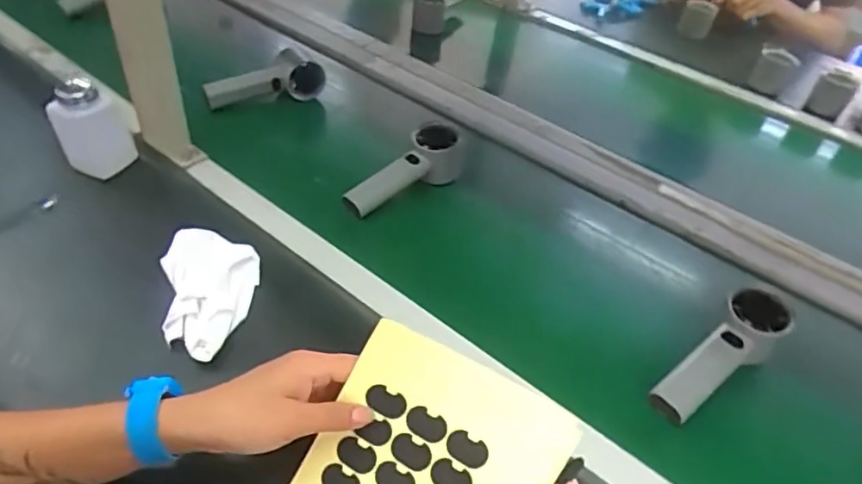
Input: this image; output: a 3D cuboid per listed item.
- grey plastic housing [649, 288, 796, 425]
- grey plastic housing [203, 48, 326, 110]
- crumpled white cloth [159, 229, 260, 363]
[{"bbox_3d":[0.255,0.101,0.513,0.155,0.041,0.050,-36,56,-15],"label":"grey plastic housing"},{"bbox_3d":[-0.227,-0.216,0.789,0.157,0.059,0.049,-17,48,-25],"label":"grey plastic housing"},{"bbox_3d":[-0.200,0.037,0.526,0.078,0.031,0.143,-4,43,-12],"label":"crumpled white cloth"}]

